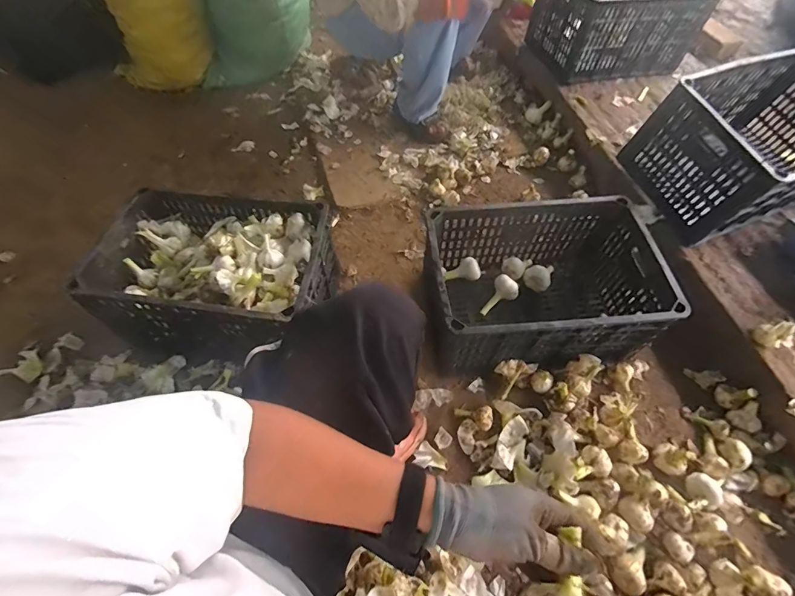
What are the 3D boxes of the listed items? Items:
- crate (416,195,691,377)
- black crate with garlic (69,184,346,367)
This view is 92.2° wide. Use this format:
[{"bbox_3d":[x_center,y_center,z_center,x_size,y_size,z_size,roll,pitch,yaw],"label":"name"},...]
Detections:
[{"bbox_3d":[0.294,-0.022,0.847,0.454,0.239,0.316,-7,62,-4],"label":"crate"},{"bbox_3d":[-0.387,-0.052,0.862,0.463,0.242,0.320,8,62,4],"label":"black crate with garlic"}]

